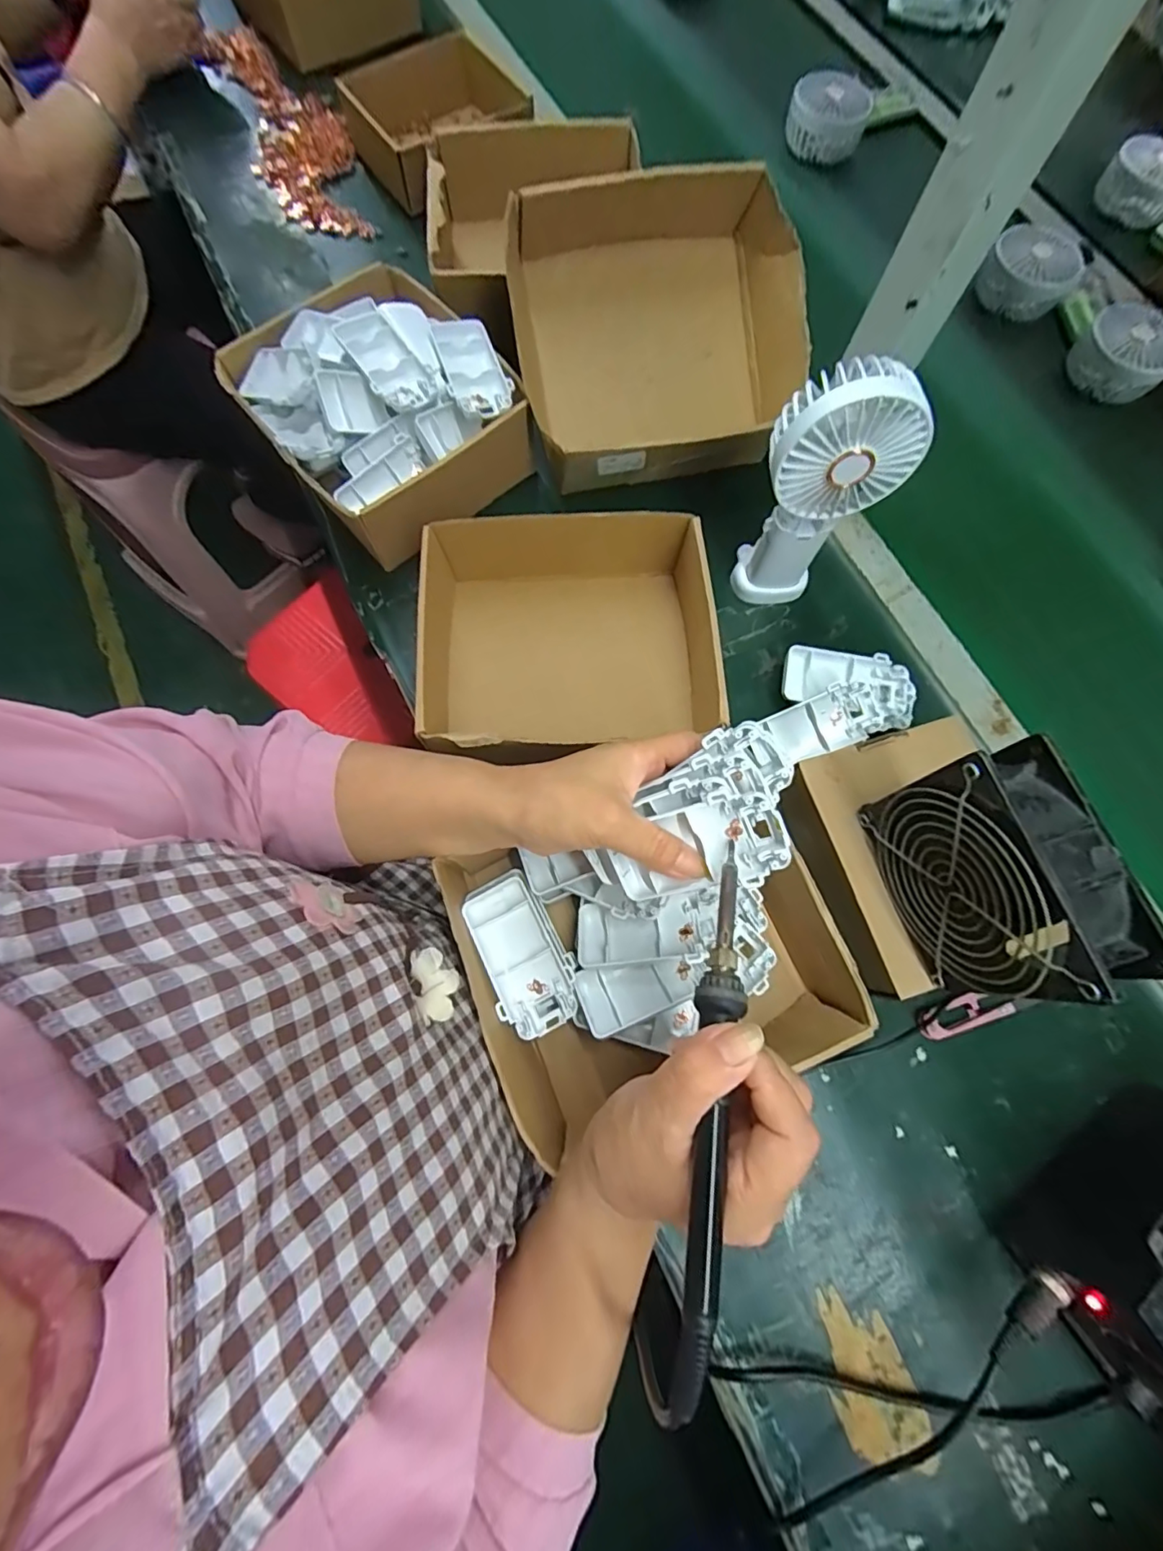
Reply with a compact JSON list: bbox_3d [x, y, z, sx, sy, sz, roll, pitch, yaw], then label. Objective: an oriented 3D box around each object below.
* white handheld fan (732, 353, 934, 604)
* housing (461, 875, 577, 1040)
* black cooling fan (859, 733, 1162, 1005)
[{"bbox_3d":[0.163,-0.193,0.393,0.086,0.189,0.044,10,74,2],"label":"white handheld fan"},{"bbox_3d":[-0.040,0.117,0.356,0.048,0.018,0.095,-23,76,-7],"label":"housing"},{"bbox_3d":[0.224,0.055,0.304,0.045,0.116,0.118,-16,75,-6],"label":"black cooling fan"}]

